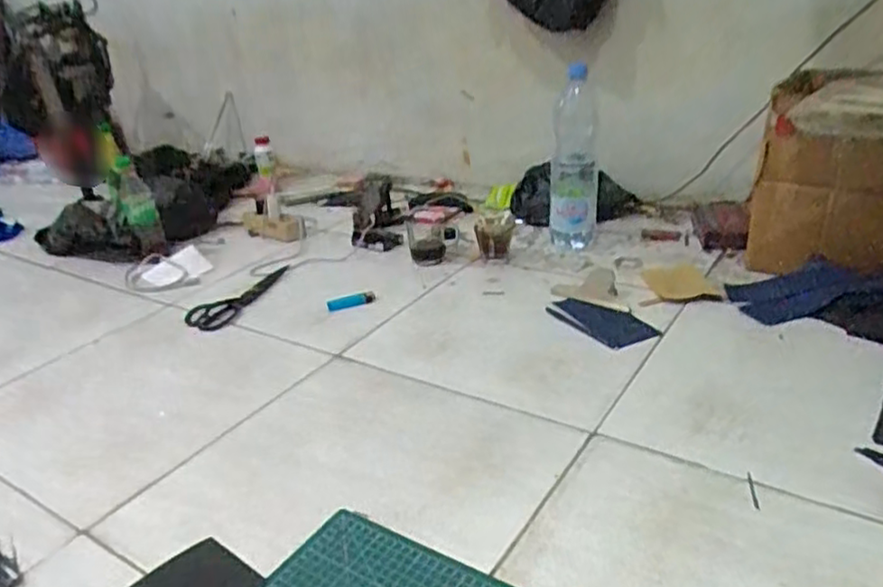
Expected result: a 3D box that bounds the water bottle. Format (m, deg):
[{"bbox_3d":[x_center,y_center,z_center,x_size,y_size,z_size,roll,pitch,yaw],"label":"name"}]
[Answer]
[{"bbox_3d":[0.248,-0.254,1.281,0.089,0.327,0.098,-2,26,9],"label":"water bottle"}]

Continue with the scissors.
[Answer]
[{"bbox_3d":[-0.336,0.000,1.190,0.085,0.019,0.229,13,31,35],"label":"scissors"}]

